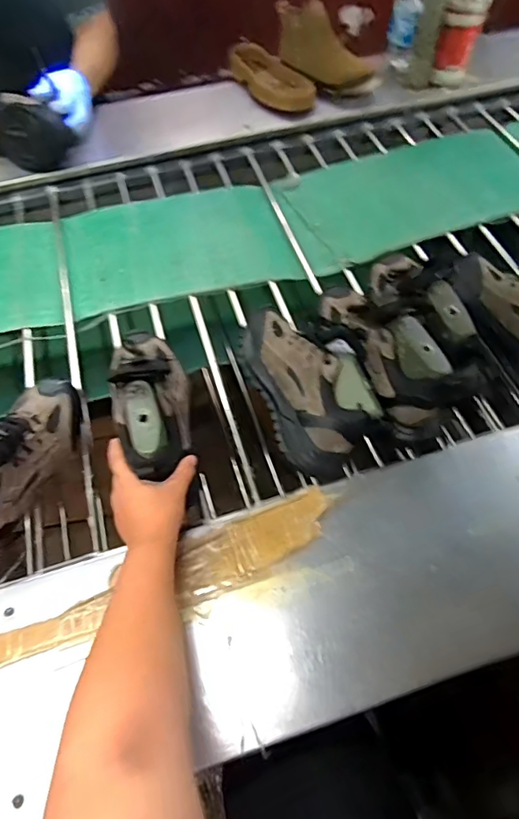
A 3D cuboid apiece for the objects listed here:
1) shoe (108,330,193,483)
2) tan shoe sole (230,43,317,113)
[{"bbox_3d":[-0.138,-0.022,0.658,0.085,0.106,0.255,-6,42,-2],"label":"shoe"},{"bbox_3d":[0.034,-0.757,1.179,0.103,0.084,0.240,-33,59,-21],"label":"tan shoe sole"}]

